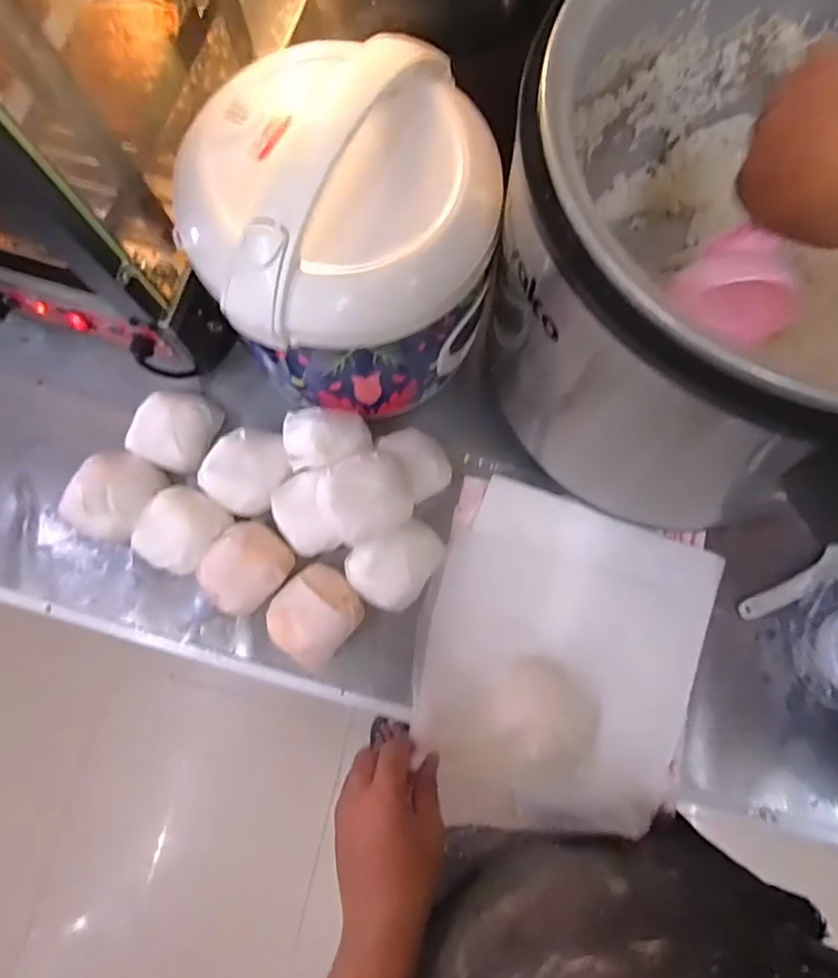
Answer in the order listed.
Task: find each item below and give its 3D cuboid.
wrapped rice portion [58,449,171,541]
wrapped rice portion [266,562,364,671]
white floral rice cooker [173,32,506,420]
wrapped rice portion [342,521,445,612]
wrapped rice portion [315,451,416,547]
[{"bbox_3d":[-0.308,0.006,0.554,0.077,0.051,0.087,23,81,5],"label":"wrapped rice portion"},{"bbox_3d":[-0.100,0.120,0.528,0.079,0.052,0.090,41,83,7],"label":"wrapped rice portion"},{"bbox_3d":[-0.061,-0.203,0.469,0.238,0.188,0.221,-7,80,-1],"label":"white floral rice cooker"},{"bbox_3d":[-0.018,0.076,0.537,0.098,0.041,0.074,-25,80,-4],"label":"wrapped rice portion"},{"bbox_3d":[-0.047,0.007,0.509,0.081,0.038,0.076,-28,119,-6],"label":"wrapped rice portion"}]

